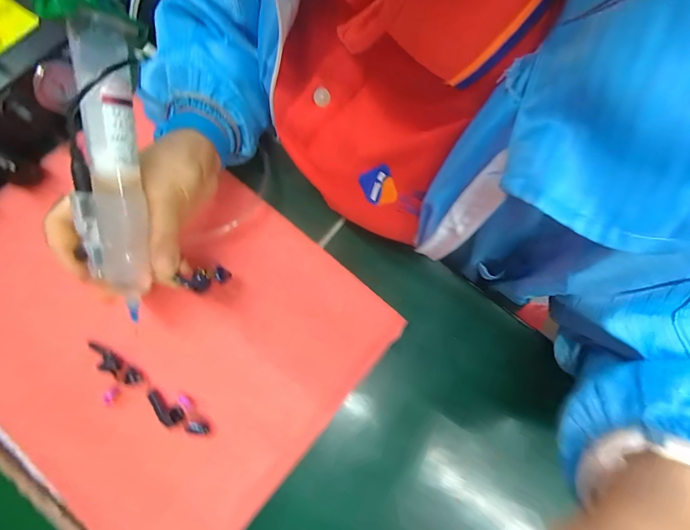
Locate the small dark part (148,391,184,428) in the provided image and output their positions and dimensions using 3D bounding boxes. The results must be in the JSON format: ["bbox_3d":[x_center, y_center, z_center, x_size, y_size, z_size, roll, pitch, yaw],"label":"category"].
[{"bbox_3d":[-0.138,0.111,0.254,0.033,0.007,0.015,32,74,8],"label":"small dark part"}]

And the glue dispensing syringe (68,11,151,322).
[{"bbox_3d":[-0.143,-0.050,0.204,0.024,0.027,0.171,8,107,1],"label":"glue dispensing syringe"}]

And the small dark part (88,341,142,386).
[{"bbox_3d":[-0.179,0.076,0.257,0.050,0.008,0.012,34,74,9],"label":"small dark part"}]

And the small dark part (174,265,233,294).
[{"bbox_3d":[-0.102,0.009,0.252,0.016,0.011,0.036,50,33,13],"label":"small dark part"}]

